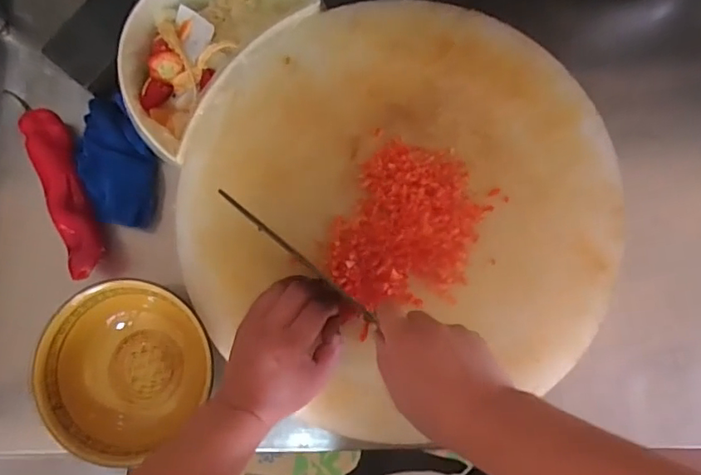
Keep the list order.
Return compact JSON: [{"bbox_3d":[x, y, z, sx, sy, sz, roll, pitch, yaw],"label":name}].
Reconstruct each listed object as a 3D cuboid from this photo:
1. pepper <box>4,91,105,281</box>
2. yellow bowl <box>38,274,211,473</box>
[{"bbox_3d":[-0.335,-0.057,0.608,0.052,0.035,0.222,-21,82,-1],"label":"pepper"},{"bbox_3d":[-0.238,0.133,0.571,0.172,0.065,0.168,0,84,0],"label":"yellow bowl"}]

